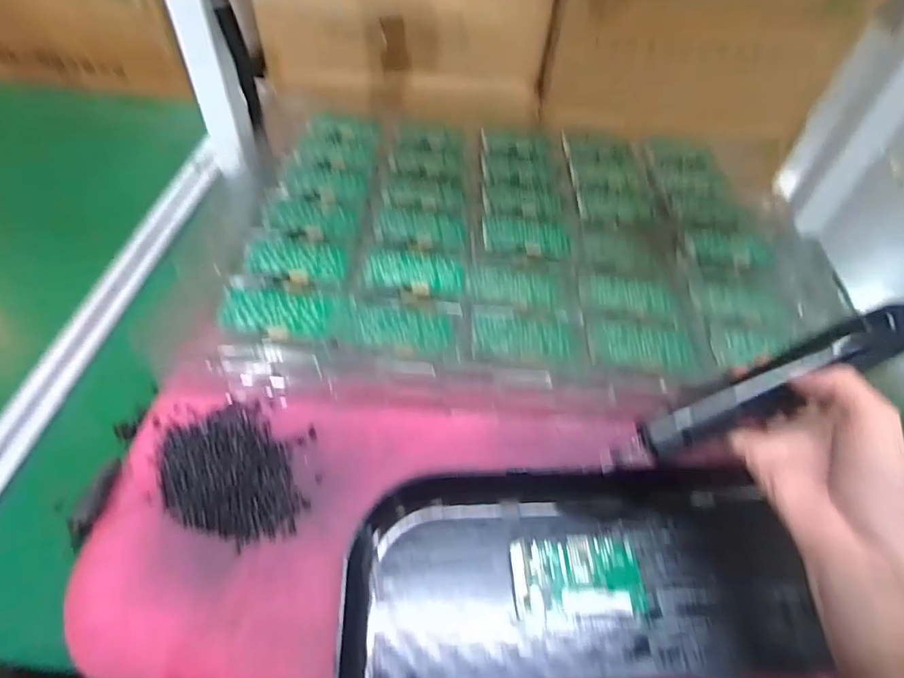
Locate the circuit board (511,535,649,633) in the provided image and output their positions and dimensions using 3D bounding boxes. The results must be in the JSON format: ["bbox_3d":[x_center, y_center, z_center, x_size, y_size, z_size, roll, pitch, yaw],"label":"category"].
[{"bbox_3d":[0.093,0.178,0.388,0.096,0.006,0.059,-2,52,-7],"label":"circuit board"}]

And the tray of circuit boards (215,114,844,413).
[{"bbox_3d":[0.085,-0.119,0.604,0.600,0.048,0.449,2,51,-3],"label":"tray of circuit boards"}]

